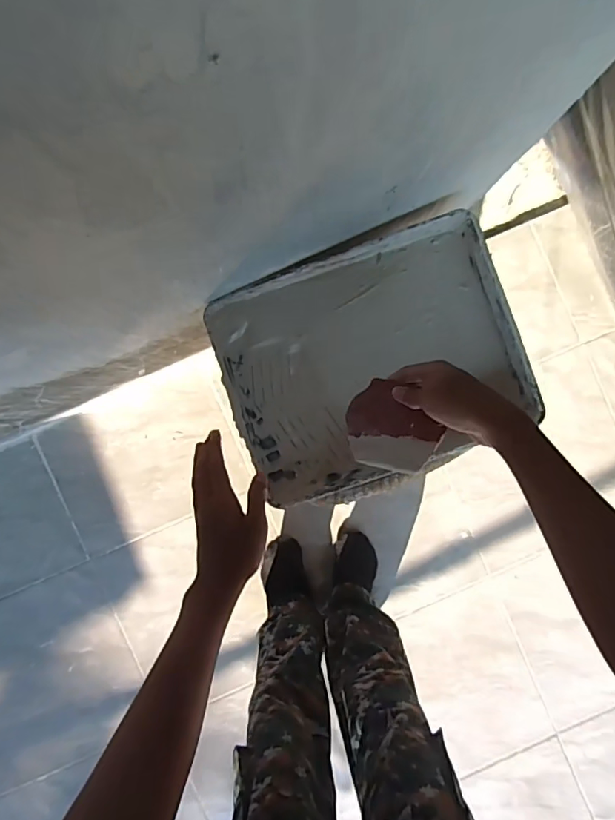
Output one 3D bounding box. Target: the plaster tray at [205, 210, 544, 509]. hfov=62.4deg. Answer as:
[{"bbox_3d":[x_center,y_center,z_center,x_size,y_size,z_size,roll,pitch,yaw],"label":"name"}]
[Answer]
[{"bbox_3d":[0.078,-0.051,0.641,0.352,0.064,0.302,-20,92,-1],"label":"plaster tray"}]

